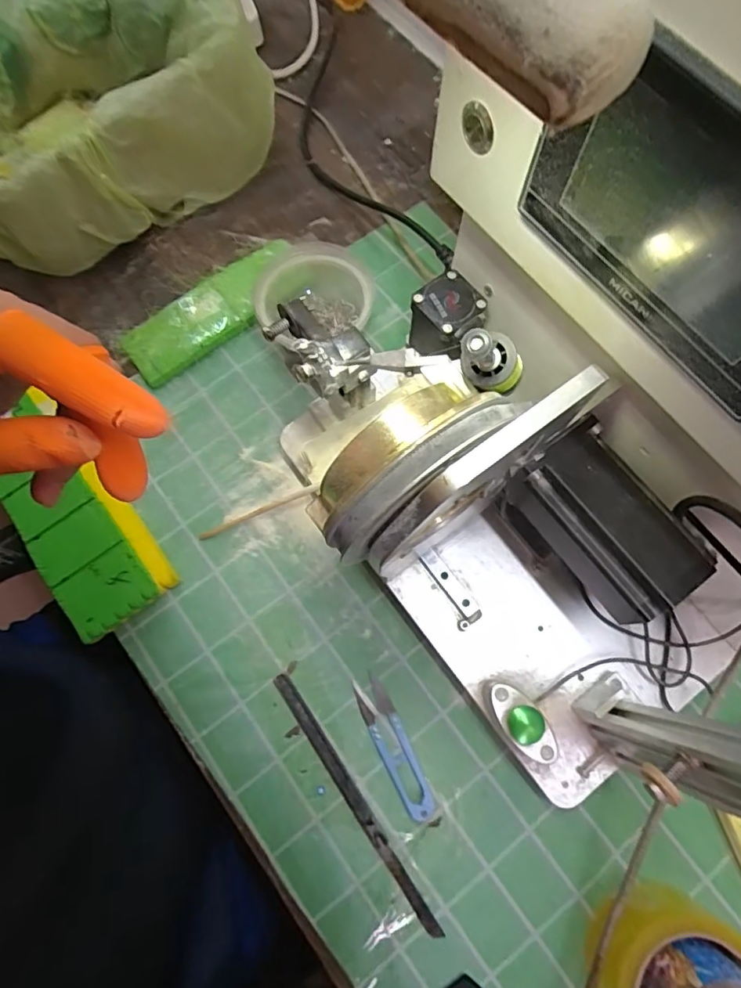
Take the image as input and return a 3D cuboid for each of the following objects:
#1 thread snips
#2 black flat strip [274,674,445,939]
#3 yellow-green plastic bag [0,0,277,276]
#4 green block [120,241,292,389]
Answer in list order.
[{"bbox_3d":[0.017,0.185,0.384,0.023,0.009,0.103,-25,75,-7],"label":"thread snips"},{"bbox_3d":[-0.013,0.218,0.377,0.013,0.007,0.197,-37,75,1],"label":"black flat strip"},{"bbox_3d":[-0.276,-0.358,0.509,0.220,0.119,0.329,42,78,11],"label":"yellow-green plastic bag"},{"bbox_3d":[-0.146,-0.174,0.501,0.182,0.020,0.061,-41,78,-11],"label":"green block"}]

